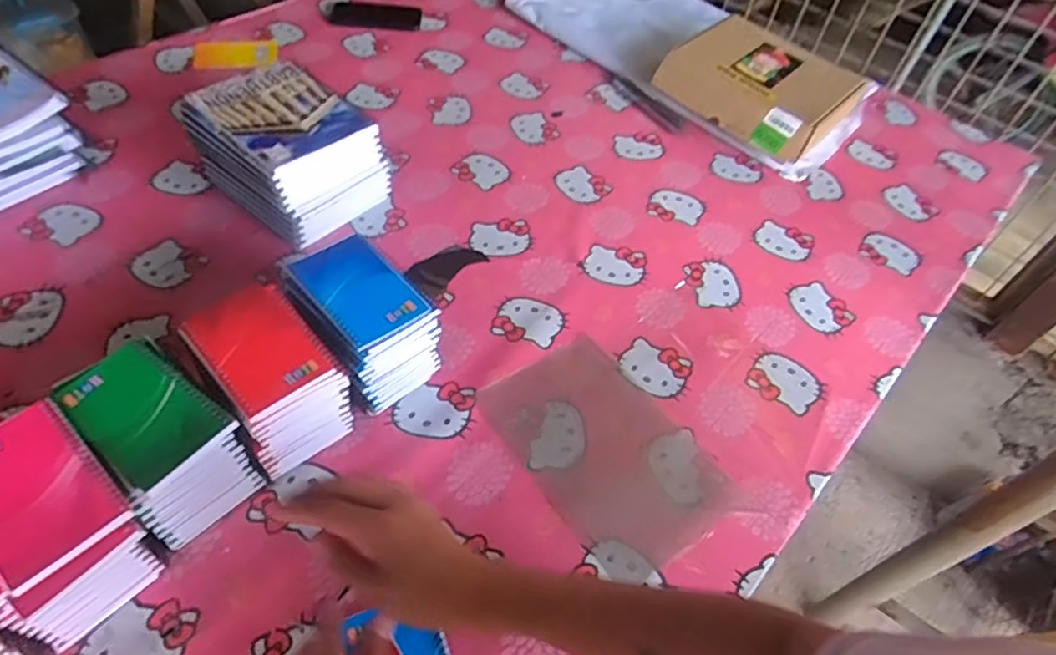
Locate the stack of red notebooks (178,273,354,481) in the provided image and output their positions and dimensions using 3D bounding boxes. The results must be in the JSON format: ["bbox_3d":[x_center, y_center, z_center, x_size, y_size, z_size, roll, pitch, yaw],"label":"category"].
[{"bbox_3d":[-0.245,0.050,0.598,0.090,0.121,0.131,-32,61,-28],"label":"stack of red notebooks"}]

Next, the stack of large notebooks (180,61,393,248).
[{"bbox_3d":[-0.308,-0.226,0.814,0.211,0.123,0.161,34,55,20],"label":"stack of large notebooks"}]

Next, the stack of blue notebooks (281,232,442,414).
[{"bbox_3d":[-0.169,0.002,0.641,0.133,0.130,0.102,37,56,22],"label":"stack of blue notebooks"}]

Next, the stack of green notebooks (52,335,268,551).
[{"bbox_3d":[-0.321,0.103,0.547,0.126,0.122,0.089,34,55,20],"label":"stack of green notebooks"}]

